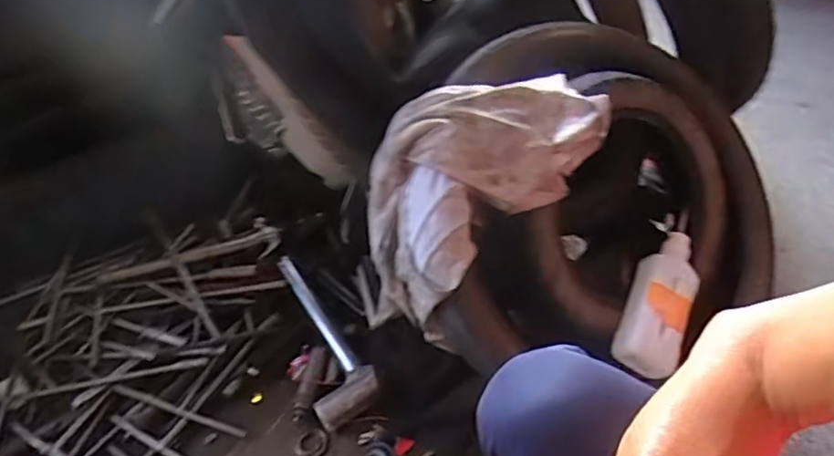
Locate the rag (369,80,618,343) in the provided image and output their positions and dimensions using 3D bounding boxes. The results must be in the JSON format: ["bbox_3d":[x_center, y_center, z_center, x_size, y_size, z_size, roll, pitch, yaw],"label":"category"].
[{"bbox_3d":[0.090,-0.047,0.785,0.323,0.242,0.171,-29,46,-25],"label":"rag"}]

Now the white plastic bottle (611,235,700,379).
[{"bbox_3d":[0.328,0.096,0.820,0.080,0.063,0.217,25,59,10],"label":"white plastic bottle"}]

